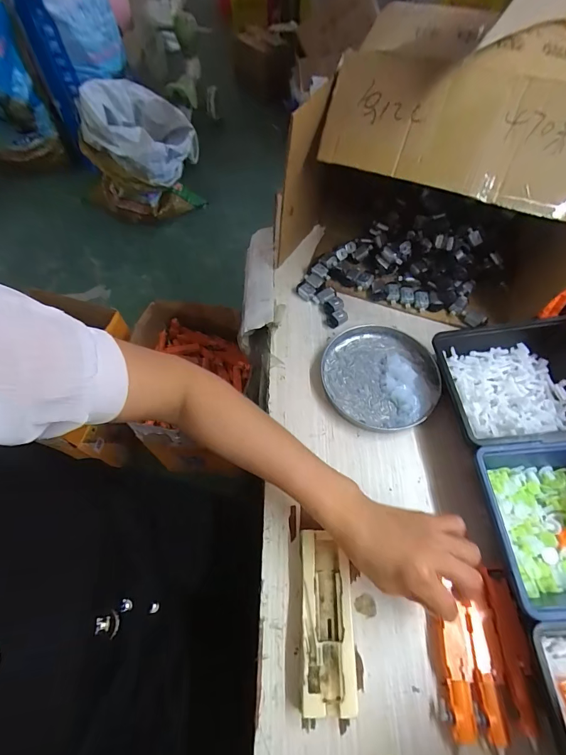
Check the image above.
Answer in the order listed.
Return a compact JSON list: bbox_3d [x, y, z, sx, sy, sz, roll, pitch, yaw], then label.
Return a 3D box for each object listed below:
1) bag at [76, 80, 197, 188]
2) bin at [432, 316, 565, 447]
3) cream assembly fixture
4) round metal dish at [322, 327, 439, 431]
[{"bbox_3d":[-0.529,-0.898,1.357,0.374,0.256,0.375,-5,62,-3],"label":"bag"},{"bbox_3d":[0.274,0.007,0.410,0.174,0.058,0.147,-5,62,-3],"label":"bin"},{"bbox_3d":[0.039,0.216,0.330,0.046,0.023,0.135,2,62,0],"label":"cream assembly fixture"},{"bbox_3d":[0.122,-0.003,0.455,0.134,0.022,0.143,0,62,-1],"label":"round metal dish"}]

